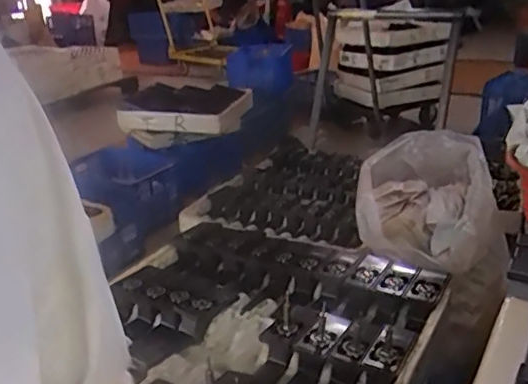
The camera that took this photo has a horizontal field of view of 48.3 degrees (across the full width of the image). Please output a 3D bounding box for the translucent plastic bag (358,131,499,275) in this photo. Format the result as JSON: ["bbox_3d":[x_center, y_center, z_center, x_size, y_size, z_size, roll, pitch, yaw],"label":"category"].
[{"bbox_3d":[0.338,0.018,1.225,0.283,0.205,0.271,5,23,19],"label":"translucent plastic bag"}]

